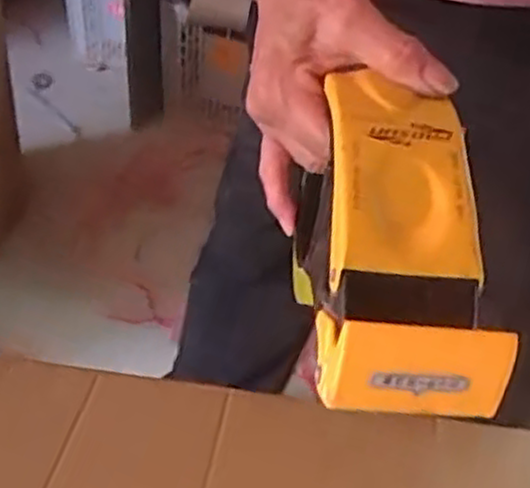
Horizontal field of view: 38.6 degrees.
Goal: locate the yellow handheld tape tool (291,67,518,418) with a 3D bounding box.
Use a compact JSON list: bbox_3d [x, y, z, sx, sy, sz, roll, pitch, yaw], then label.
[{"bbox_3d":[0.050,-0.003,0.314,0.067,0.060,0.146,1,59,-4],"label":"yellow handheld tape tool"}]

